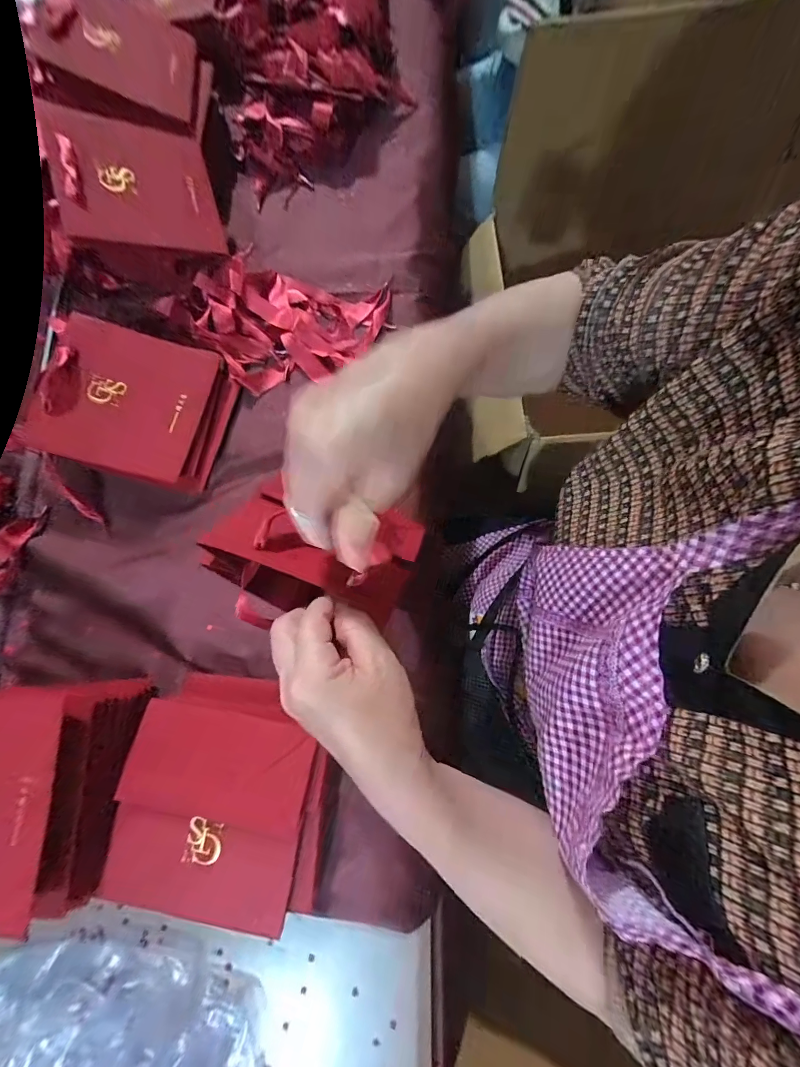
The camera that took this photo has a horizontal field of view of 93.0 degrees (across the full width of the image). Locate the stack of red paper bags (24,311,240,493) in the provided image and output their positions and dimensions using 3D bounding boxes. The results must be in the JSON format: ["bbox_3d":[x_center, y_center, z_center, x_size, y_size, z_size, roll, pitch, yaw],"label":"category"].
[{"bbox_3d":[-0.258,-0.130,0.376,0.155,0.016,0.143,15,82,-19],"label":"stack of red paper bags"}]

